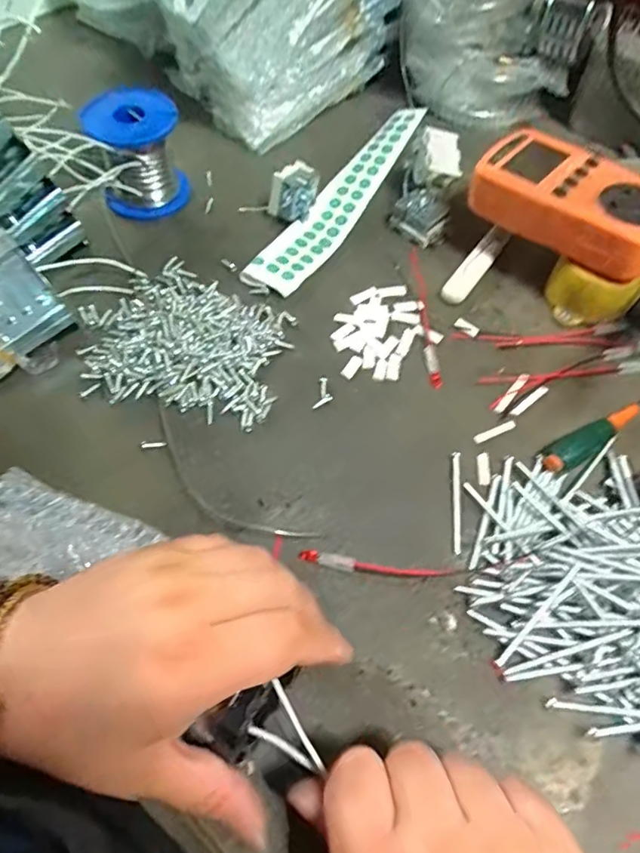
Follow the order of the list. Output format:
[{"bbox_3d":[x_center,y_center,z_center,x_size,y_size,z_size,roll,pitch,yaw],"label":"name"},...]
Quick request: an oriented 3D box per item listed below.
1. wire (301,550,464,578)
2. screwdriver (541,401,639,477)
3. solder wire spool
[{"bbox_3d":[0.033,0.073,0.285,0.085,0.004,0.008,8,61,3],"label":"wire"},{"bbox_3d":[0.200,-0.014,0.339,0.159,0.017,0.019,-29,65,-16],"label":"screwdriver"},{"bbox_3d":[-0.131,-0.198,0.394,0.063,0.060,0.059,-17,63,-10],"label":"solder wire spool"}]

